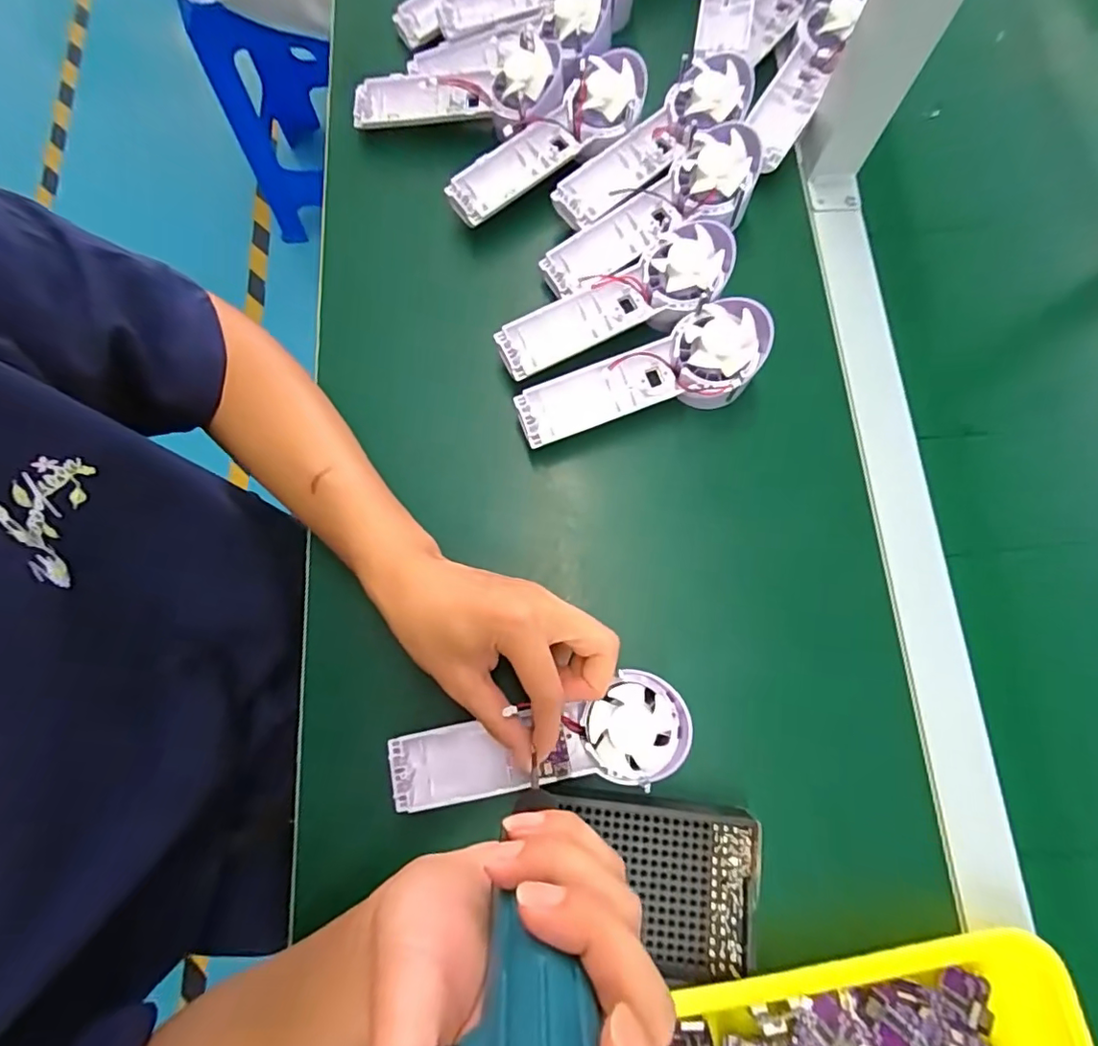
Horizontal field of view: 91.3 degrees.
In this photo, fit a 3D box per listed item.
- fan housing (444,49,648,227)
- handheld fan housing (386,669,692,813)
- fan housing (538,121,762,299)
[{"bbox_3d":[-0.003,-0.301,0.425,0.175,0.027,0.052,-32,77,7],"label":"fan housing"},{"bbox_3d":[-0.006,0.132,0.319,0.176,0.026,0.058,-12,76,5],"label":"handheld fan housing"},{"bbox_3d":[0.075,-0.234,0.414,0.175,0.042,0.069,-29,77,9],"label":"fan housing"}]

